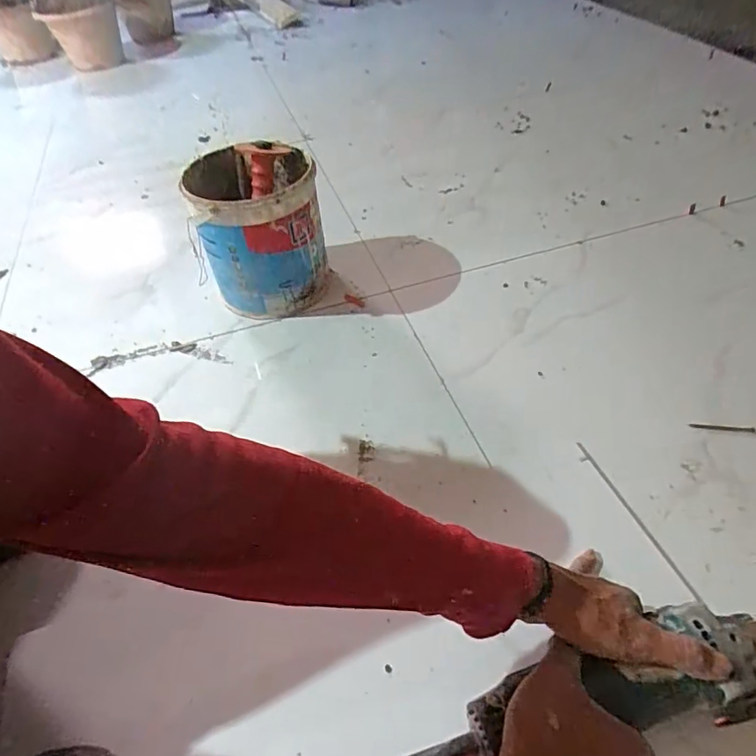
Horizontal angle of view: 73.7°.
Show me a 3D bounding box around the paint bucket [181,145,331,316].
[{"bbox_3d":[-0.172,-0.221,0.759,0.172,0.191,0.183,-10,49,-5],"label":"paint bucket"}]

